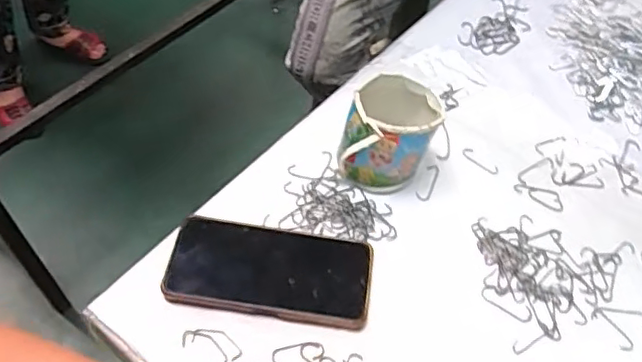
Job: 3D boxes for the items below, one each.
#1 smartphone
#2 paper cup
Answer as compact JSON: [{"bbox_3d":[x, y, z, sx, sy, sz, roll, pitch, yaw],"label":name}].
[{"bbox_3d":[-0.043,0.076,0.496,0.169,0.016,0.084,8,52,3],"label":"smartphone"},{"bbox_3d":[0.066,-0.044,0.552,0.083,0.075,0.090,19,54,11],"label":"paper cup"}]

